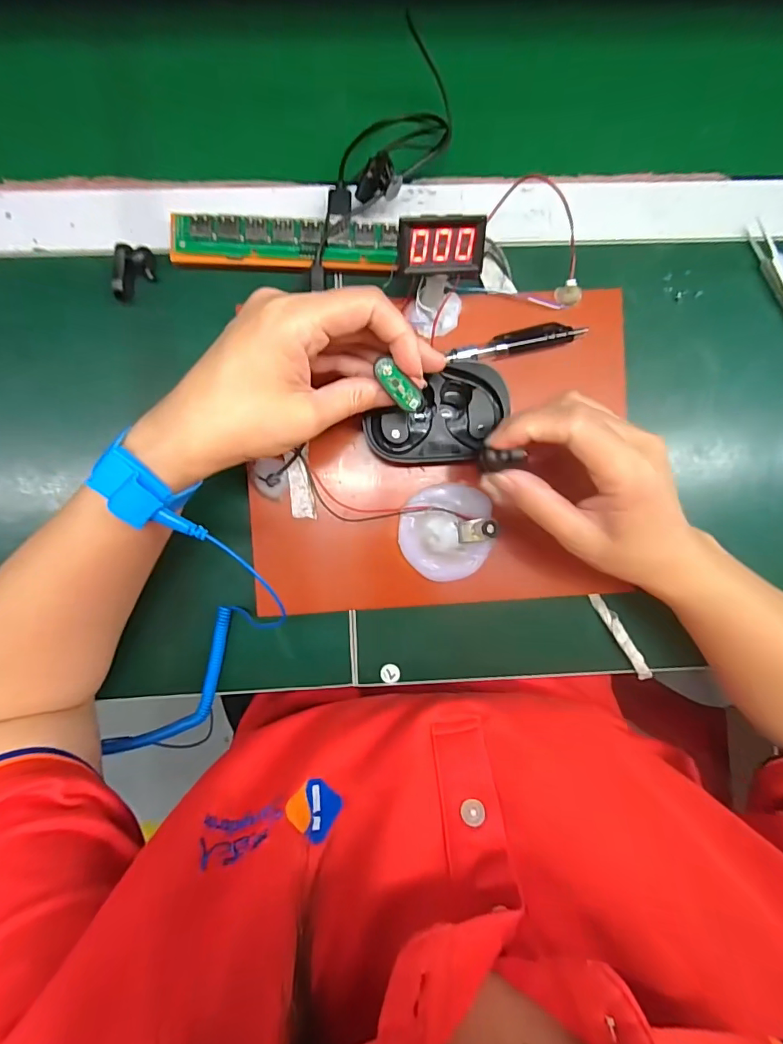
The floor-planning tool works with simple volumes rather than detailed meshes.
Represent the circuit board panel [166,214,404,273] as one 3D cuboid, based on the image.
[{"bbox_3d":[-0.068,-0.177,0.303,0.143,0.007,0.028,1,121,-2],"label":"circuit board panel"}]

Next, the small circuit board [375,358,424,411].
[{"bbox_3d":[0.005,-0.070,0.248,0.011,0.004,0.030,-44,106,1],"label":"small circuit board"}]

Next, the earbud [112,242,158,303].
[{"bbox_3d":[-0.165,-0.160,0.306,0.022,0.010,0.034,4,93,-2],"label":"earbud"}]

